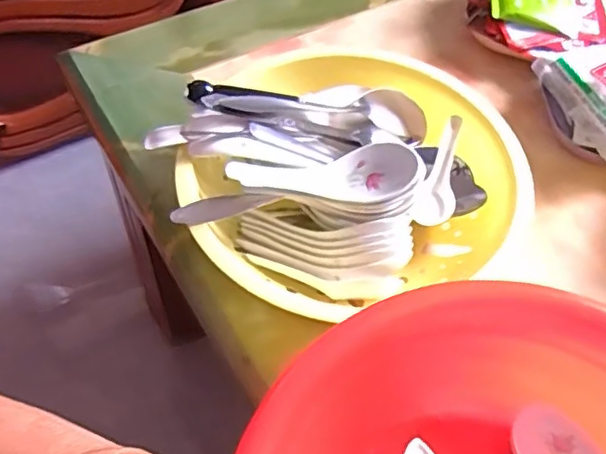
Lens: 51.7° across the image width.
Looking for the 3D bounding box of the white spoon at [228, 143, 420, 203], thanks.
[{"bbox_3d":[0.013,-0.038,0.450,0.129,0.036,0.041,6,56,1],"label":"white spoon"}]

